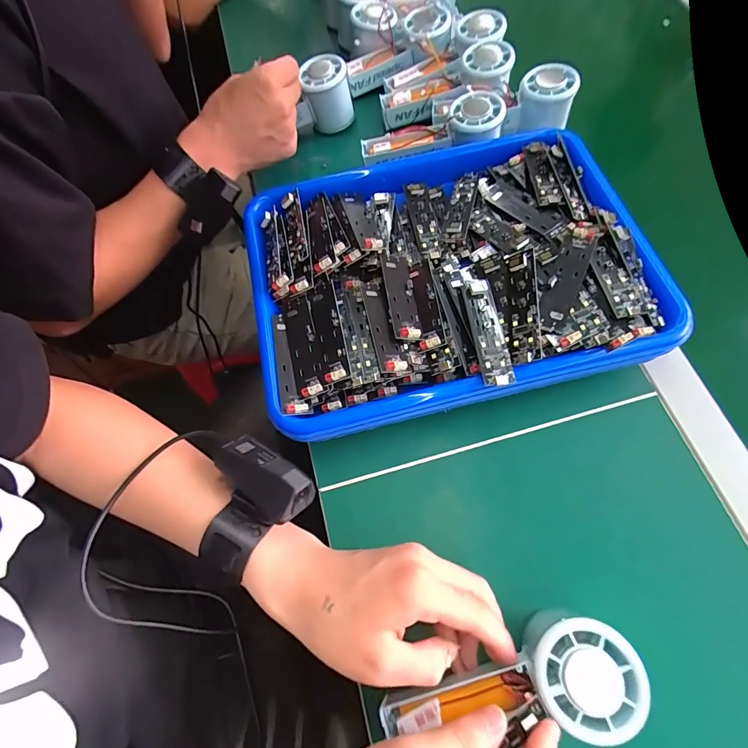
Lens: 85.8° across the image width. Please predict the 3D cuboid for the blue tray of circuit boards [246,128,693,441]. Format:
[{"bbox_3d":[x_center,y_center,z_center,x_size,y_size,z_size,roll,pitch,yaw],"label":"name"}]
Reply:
[{"bbox_3d":[0.058,-0.099,0.360,0.332,0.062,0.262,-12,66,-3],"label":"blue tray of circuit boards"}]

